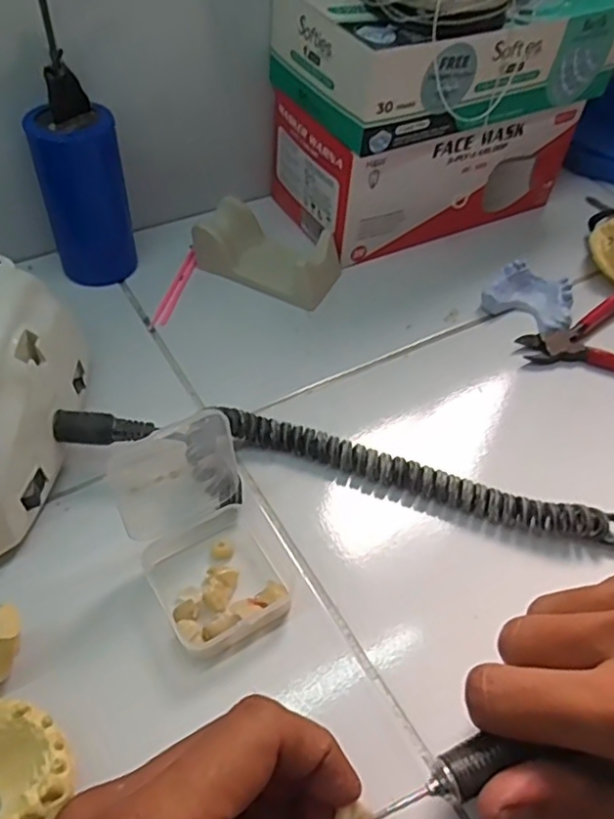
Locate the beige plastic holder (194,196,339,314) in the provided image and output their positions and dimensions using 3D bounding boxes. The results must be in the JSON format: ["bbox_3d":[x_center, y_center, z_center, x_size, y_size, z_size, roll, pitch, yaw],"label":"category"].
[{"bbox_3d":[-0.026,-0.108,0.437,0.094,0.030,0.048,25,52,15],"label":"beige plastic holder"}]

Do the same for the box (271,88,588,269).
[{"bbox_3d":[0.091,-0.191,0.479,0.208,0.084,0.100,-22,55,-22],"label":"box"}]

